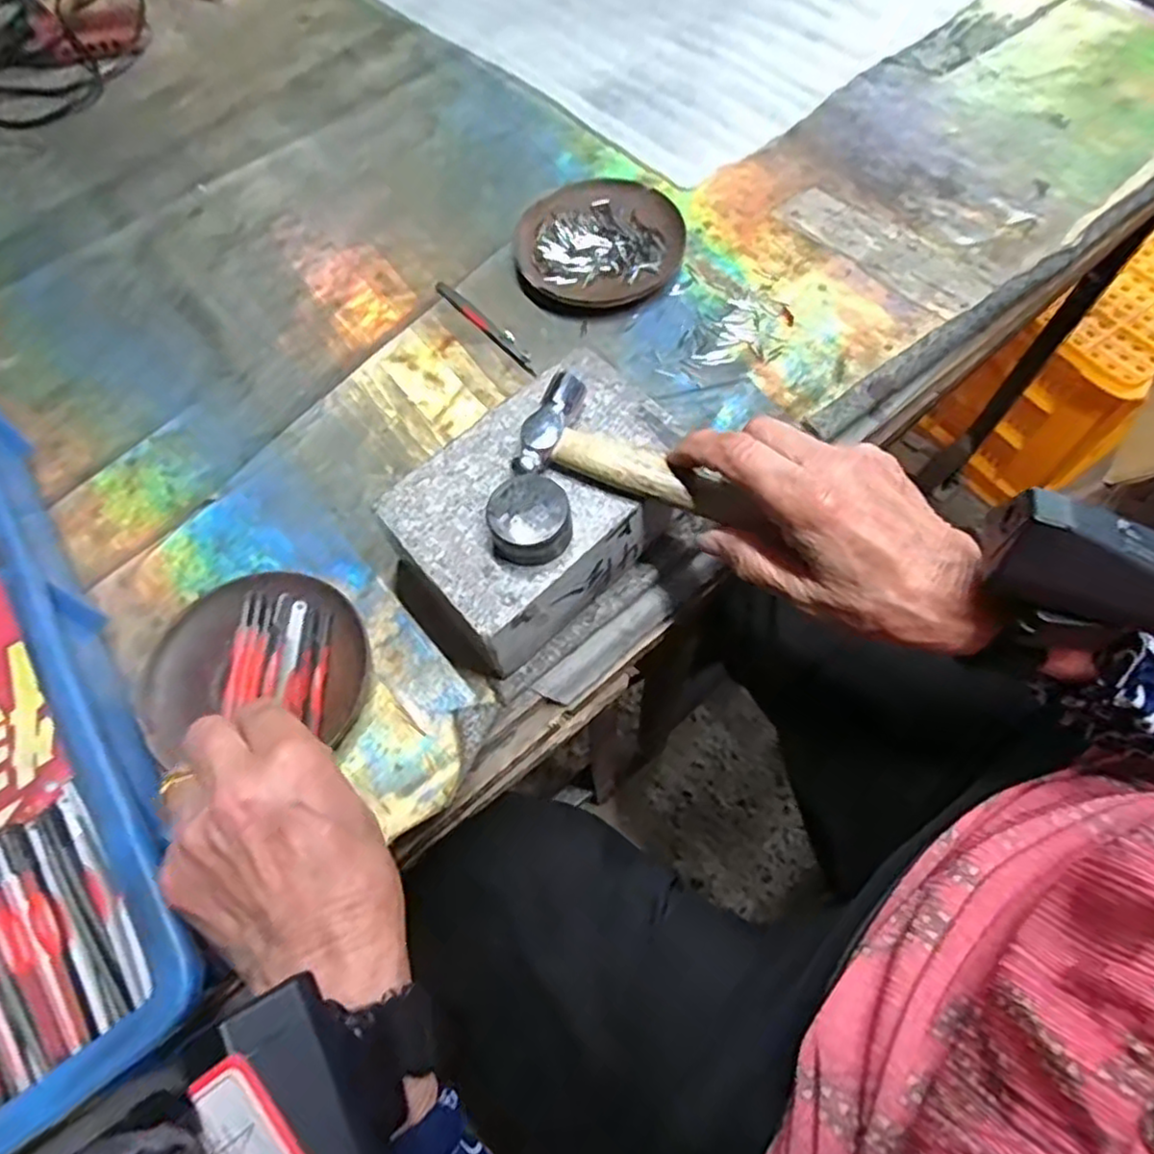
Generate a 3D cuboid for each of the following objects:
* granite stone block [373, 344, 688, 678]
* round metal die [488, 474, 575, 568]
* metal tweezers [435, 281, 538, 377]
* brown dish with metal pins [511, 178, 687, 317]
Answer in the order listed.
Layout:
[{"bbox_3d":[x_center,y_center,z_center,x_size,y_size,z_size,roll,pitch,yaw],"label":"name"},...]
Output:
[{"bbox_3d":[-0.016,-0.034,0.367,0.152,0.058,0.104,-42,71,-16],"label":"granite stone block"},{"bbox_3d":[-0.021,-0.025,0.322,0.037,0.022,0.037,-1,65,2],"label":"round metal die"},{"bbox_3d":[-0.062,-0.168,0.464,0.009,0.004,0.107,-38,68,-14],"label":"metal tweezers"},{"bbox_3d":[0.015,-0.229,0.479,0.111,0.015,0.113,-1,64,3],"label":"brown dish with metal pins"}]

